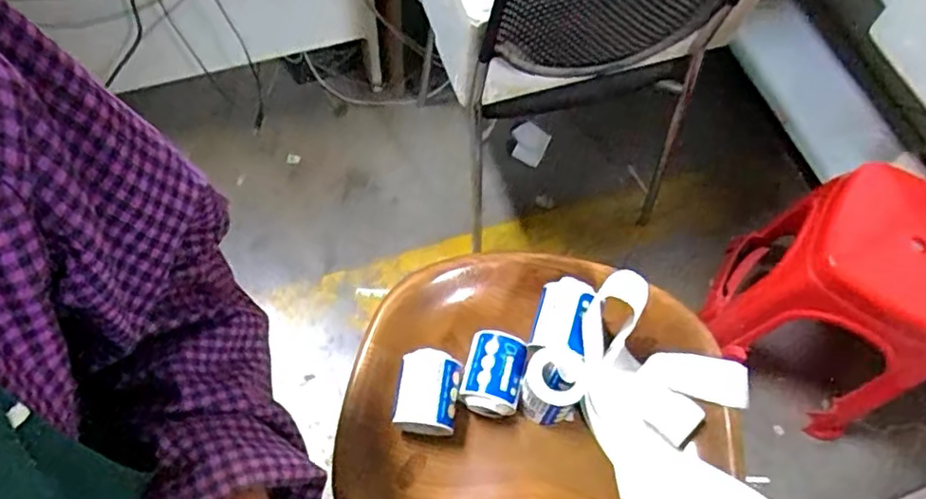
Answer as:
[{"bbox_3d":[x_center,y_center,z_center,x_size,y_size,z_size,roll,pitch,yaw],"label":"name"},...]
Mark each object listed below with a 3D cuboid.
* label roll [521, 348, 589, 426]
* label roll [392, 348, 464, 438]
[{"bbox_3d":[0.085,0.132,0.610,0.057,0.061,0.060,1,64,-2],"label":"label roll"},{"bbox_3d":[-0.034,0.136,0.605,0.061,0.049,0.071,11,64,2],"label":"label roll"}]

